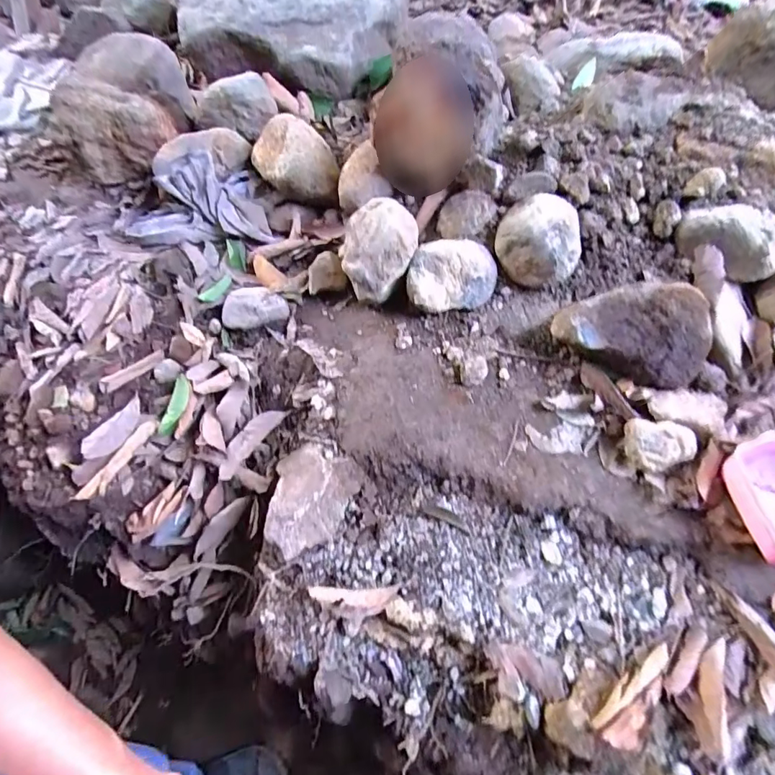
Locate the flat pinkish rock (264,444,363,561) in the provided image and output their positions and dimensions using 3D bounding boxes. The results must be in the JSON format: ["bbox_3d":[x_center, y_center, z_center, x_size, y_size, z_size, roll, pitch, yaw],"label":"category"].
[{"bbox_3d":[-0.092,0.137,0.557,0.092,0.029,0.126,19,87,-1],"label":"flat pinkish rock"}]

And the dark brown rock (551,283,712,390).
[{"bbox_3d":[0.290,-0.056,0.557,0.157,0.076,0.116,-8,54,-5],"label":"dark brown rock"}]

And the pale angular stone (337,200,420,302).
[{"bbox_3d":[-0.012,-0.178,0.643,0.099,0.103,0.102,-1,53,1],"label":"pale angular stone"}]

